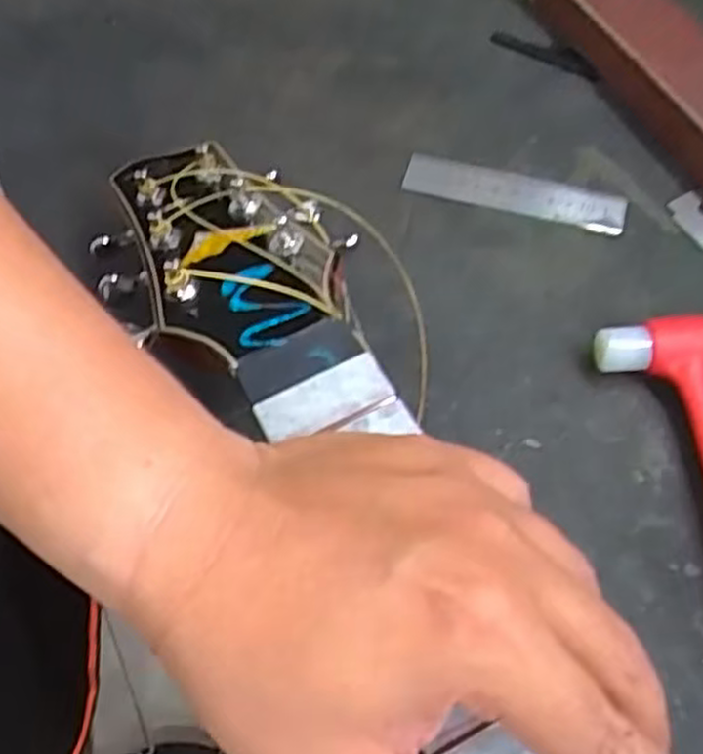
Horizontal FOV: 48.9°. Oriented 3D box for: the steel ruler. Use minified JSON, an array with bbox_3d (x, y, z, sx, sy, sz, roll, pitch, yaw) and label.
[{"bbox_3d":[0.087,-0.099,0.418,0.118,0.004,0.026,15,67,10],"label":"steel ruler"}]

